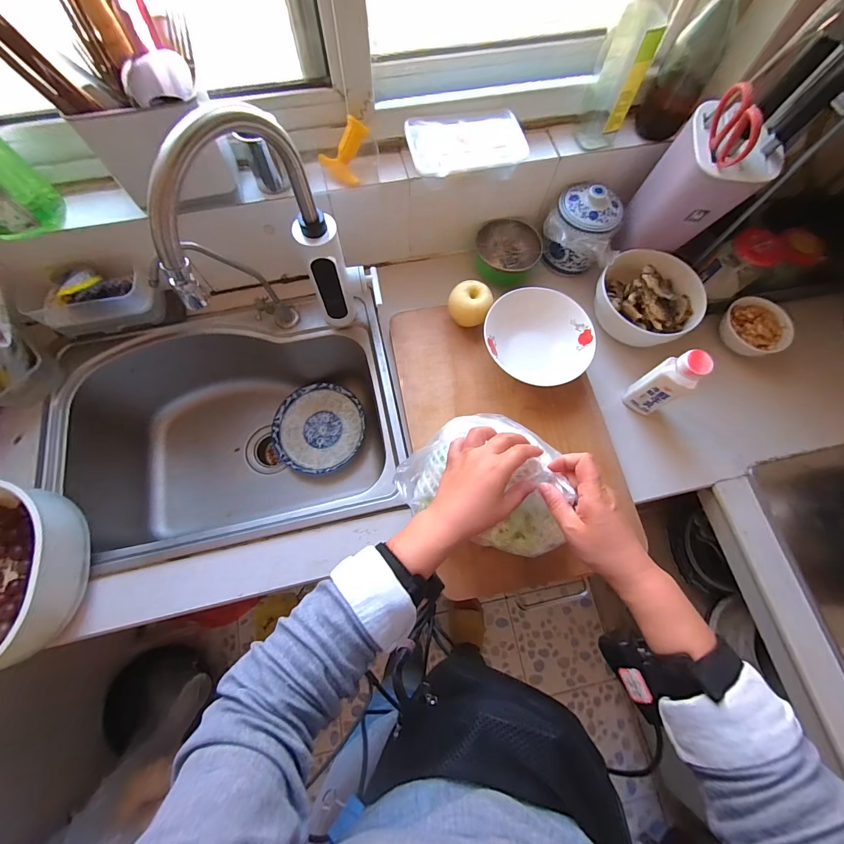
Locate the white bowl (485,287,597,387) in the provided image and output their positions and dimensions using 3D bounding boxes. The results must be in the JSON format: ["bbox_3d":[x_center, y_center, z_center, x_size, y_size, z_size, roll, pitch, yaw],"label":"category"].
[{"bbox_3d":[0.190,-0.142,0.604,0.174,0.065,0.147,11,72,3],"label":"white bowl"}]

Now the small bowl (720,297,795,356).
[{"bbox_3d":[0.590,-0.164,0.656,0.106,0.055,0.106,0,72,-1],"label":"small bowl"}]

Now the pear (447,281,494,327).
[{"bbox_3d":[0.079,-0.194,0.618,0.070,0.065,0.066,26,73,7],"label":"pear"}]

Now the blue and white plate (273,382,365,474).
[{"bbox_3d":[-0.223,0.014,0.786,0.193,0.030,0.193,0,72,-1],"label":"blue and white plate"}]

